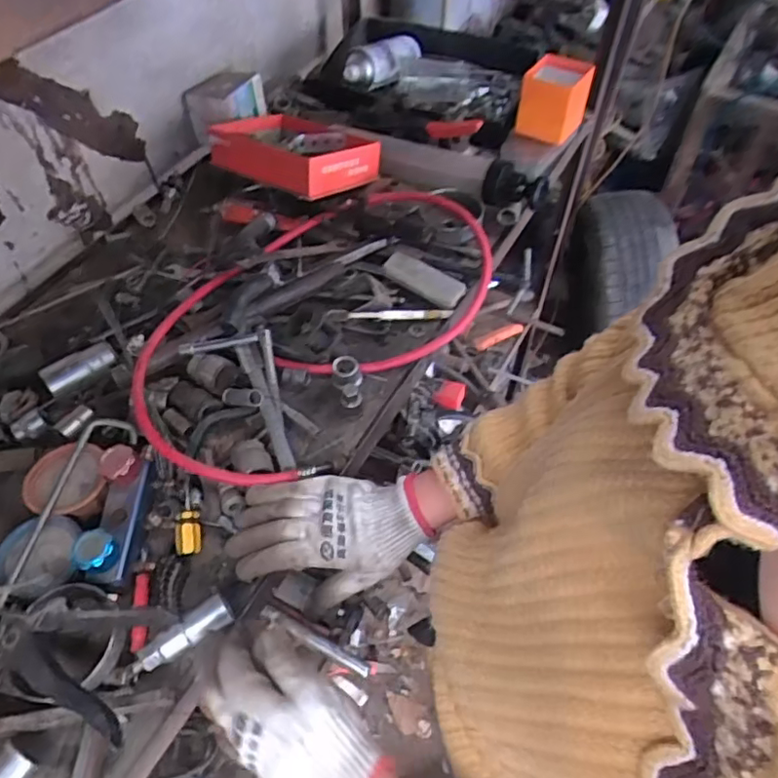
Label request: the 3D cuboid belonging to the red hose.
[{"bbox_3d":[-0.083,-0.101,0.729,0.293,0.054,0.508,38,63,20],"label":"red hose"}]

